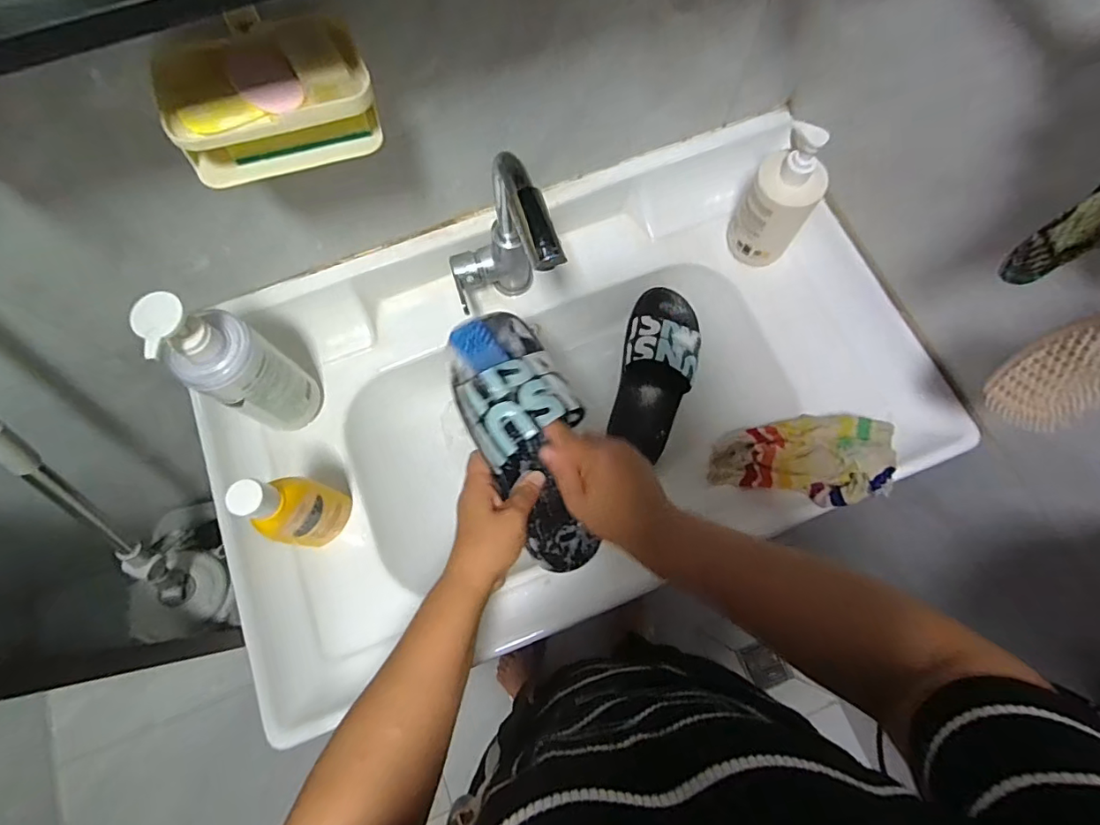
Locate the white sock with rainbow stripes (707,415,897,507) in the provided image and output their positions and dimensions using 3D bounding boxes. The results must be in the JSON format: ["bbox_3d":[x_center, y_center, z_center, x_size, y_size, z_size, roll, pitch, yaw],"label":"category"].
[{"bbox_3d":[0.278,0.054,0.612,0.191,0.037,0.103,-4,71,31],"label":"white sock with rainbow stripes"}]

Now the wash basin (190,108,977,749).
[{"bbox_3d":[0.015,-0.019,0.686,0.804,0.185,0.457,-21,74,-6],"label":"wash basin"}]

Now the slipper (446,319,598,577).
[{"bbox_3d":[-0.017,0.031,0.485,0.093,0.080,0.240,-19,97,-5],"label":"slipper"}]

